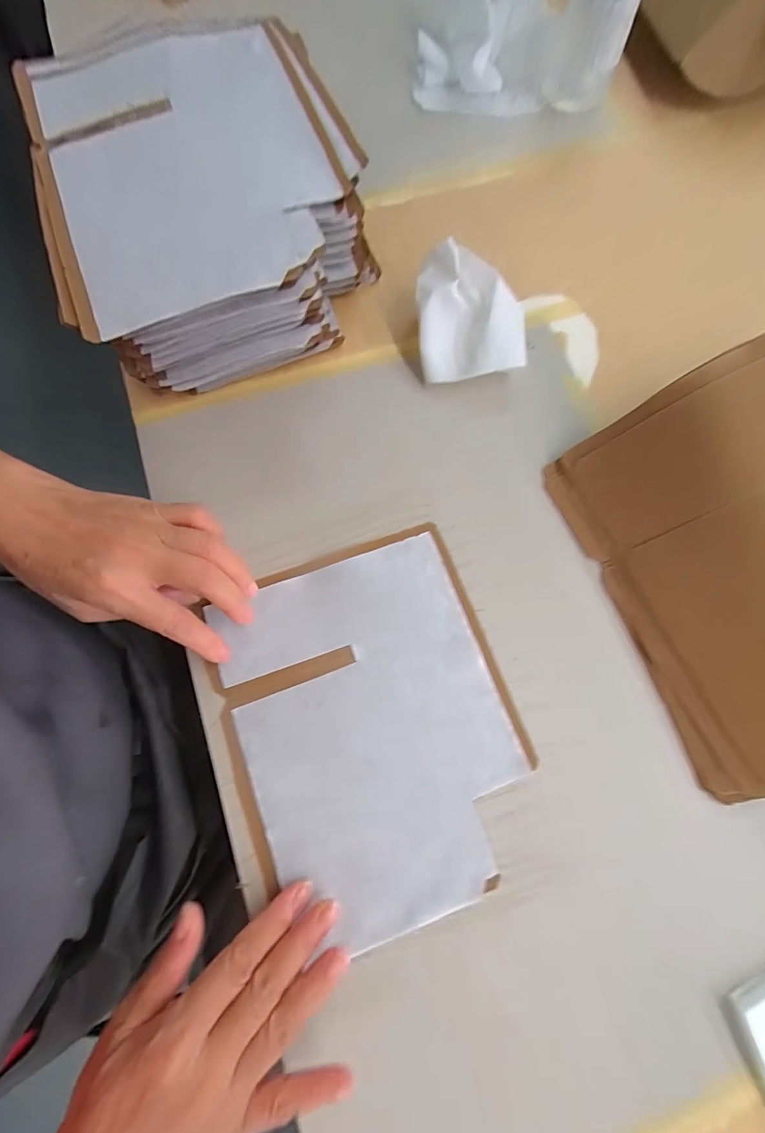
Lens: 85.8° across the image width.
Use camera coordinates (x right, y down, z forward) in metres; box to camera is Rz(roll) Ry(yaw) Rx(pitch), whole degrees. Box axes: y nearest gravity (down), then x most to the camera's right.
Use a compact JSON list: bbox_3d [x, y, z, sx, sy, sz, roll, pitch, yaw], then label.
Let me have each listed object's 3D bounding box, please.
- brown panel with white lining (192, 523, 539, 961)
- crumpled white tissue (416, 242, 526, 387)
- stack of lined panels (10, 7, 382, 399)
[{"bbox_3d":[-0.006,0.108,0.286,0.189,0.007,0.238,-20,77,-5],"label":"brown panel with white lining"},{"bbox_3d":[0.070,-0.204,0.337,0.083,0.049,0.097,-5,76,-2],"label":"crumpled white tissue"},{"bbox_3d":[-0.126,-0.276,0.327,0.225,0.104,0.233,-20,77,-5],"label":"stack of lined panels"}]

